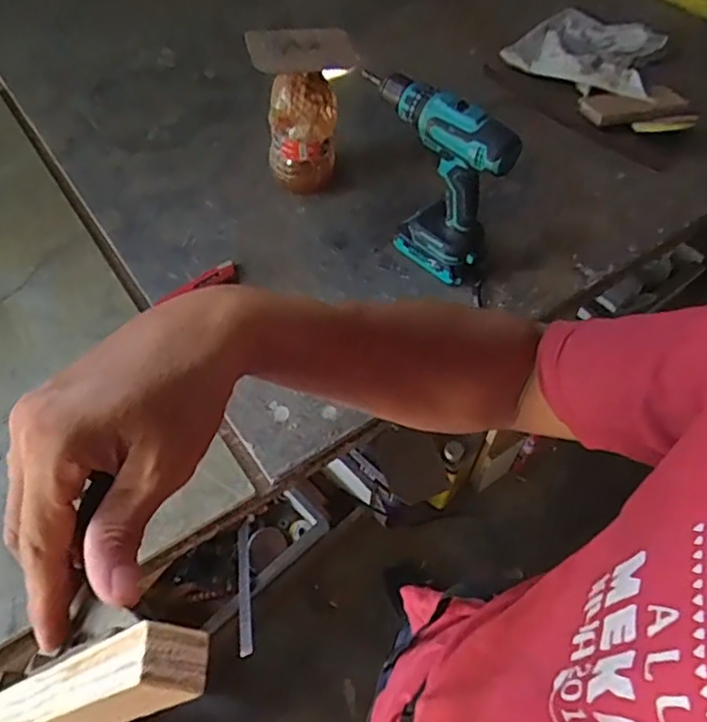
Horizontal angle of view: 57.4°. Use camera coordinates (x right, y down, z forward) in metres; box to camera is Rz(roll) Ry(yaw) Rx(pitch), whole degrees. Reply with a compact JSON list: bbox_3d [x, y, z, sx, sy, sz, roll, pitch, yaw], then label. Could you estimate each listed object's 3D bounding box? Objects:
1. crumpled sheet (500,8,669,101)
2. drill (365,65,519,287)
[{"bbox_3d":[0.431,-0.578,1.207,0.266,0.074,0.229,18,57,11],"label":"crumpled sheet"},{"bbox_3d":[0.094,-0.237,0.830,0.062,0.237,0.221,-29,61,-21],"label":"drill"}]

